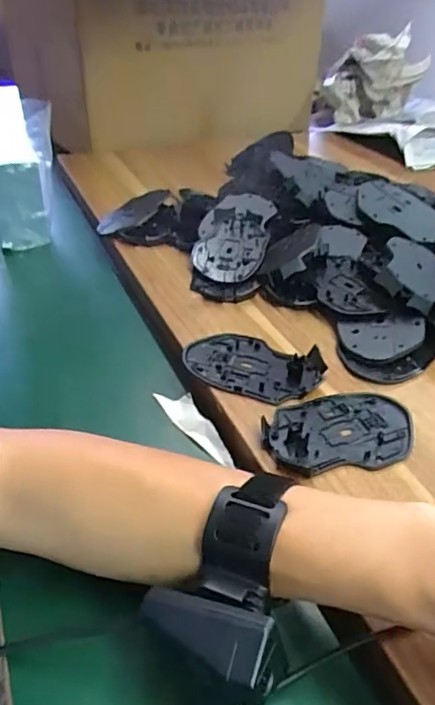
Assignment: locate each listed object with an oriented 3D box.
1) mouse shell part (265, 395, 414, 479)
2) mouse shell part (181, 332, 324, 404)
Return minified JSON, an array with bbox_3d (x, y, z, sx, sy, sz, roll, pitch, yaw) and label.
[{"bbox_3d":[0.090,0.055,0.395,0.114,0.009,0.070,-9,38,-13],"label":"mouse shell part"},{"bbox_3d":[0.028,0.008,0.451,0.114,0.011,0.070,18,40,21],"label":"mouse shell part"}]

